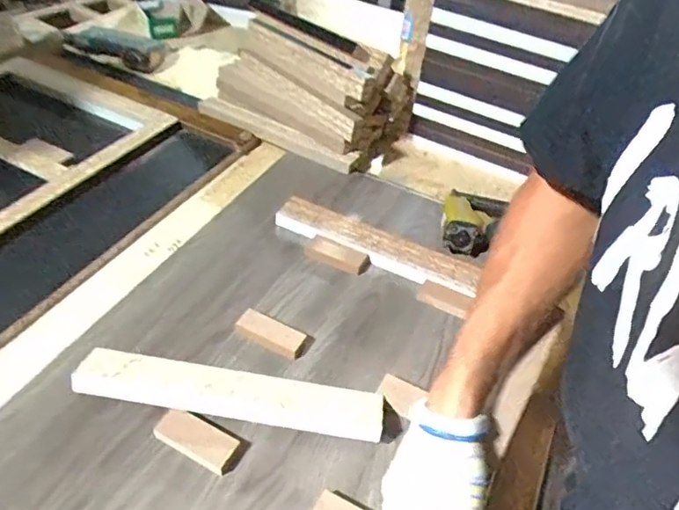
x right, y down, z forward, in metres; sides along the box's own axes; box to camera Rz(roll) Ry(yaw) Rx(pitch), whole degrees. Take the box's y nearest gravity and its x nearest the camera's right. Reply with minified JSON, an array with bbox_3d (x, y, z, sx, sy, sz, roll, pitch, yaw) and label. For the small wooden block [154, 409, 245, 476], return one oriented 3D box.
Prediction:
[{"bbox_3d":[-0.137,0.181,0.544,0.084,0.015,0.035,22,45,14],"label":"small wooden block"}]

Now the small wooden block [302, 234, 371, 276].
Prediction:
[{"bbox_3d":[-0.004,-0.001,0.758,0.090,0.013,0.031,22,45,14],"label":"small wooden block"}]

